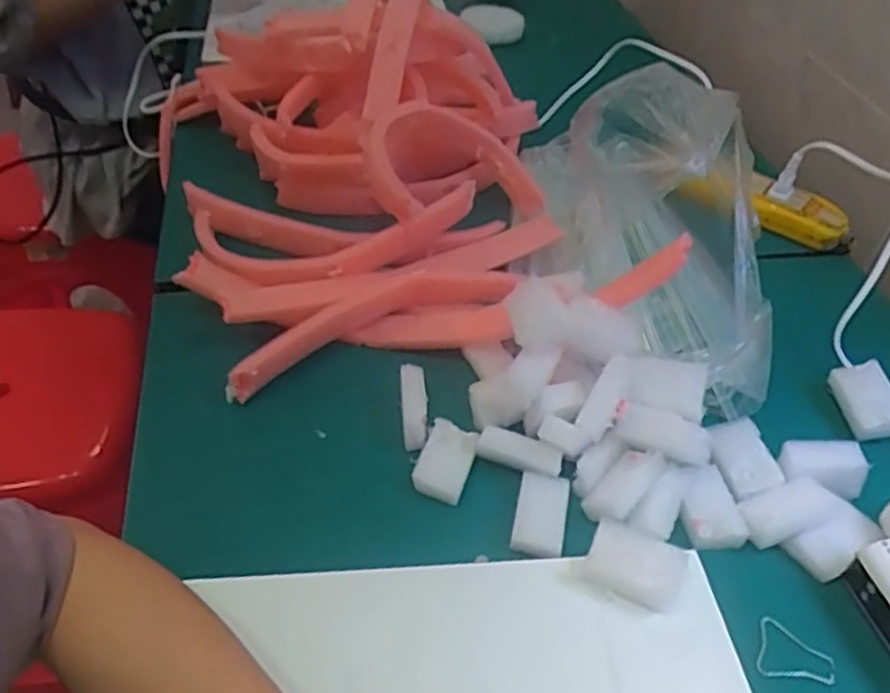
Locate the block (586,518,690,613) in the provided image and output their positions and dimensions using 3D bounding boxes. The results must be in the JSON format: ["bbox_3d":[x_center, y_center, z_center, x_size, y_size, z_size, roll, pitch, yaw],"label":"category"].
[{"bbox_3d":[0.103,0.117,0.396,0.050,0.015,0.034,20,48,19],"label":"block"}]

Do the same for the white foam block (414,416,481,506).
[{"bbox_3d":[0.000,0.069,0.450,0.031,0.013,0.047,14,46,14],"label":"white foam block"}]

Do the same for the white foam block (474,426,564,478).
[{"bbox_3d":[0.045,0.064,0.448,0.052,0.016,0.015,13,46,13],"label":"white foam block"}]

